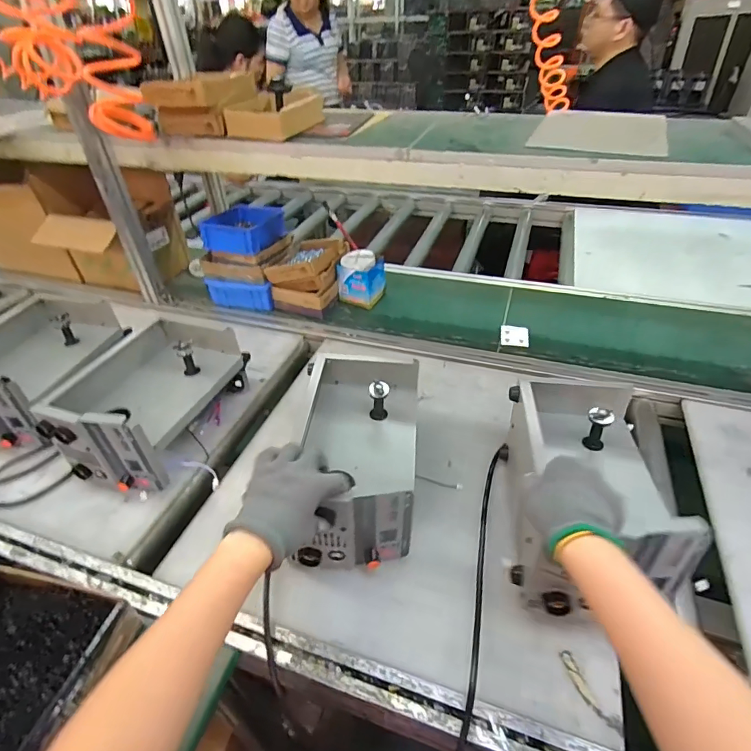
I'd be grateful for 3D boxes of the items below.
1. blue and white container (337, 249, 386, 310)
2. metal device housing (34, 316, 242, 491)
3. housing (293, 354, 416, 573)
[{"bbox_3d":[-0.033,-0.243,1.134,0.094,0.117,0.102,21,46,25],"label":"blue and white container"},{"bbox_3d":[-0.382,0.042,0.782,0.175,0.155,0.294,10,42,15],"label":"metal device housing"},{"bbox_3d":[-0.023,0.111,0.678,0.177,0.153,0.298,-1,39,2],"label":"housing"}]

